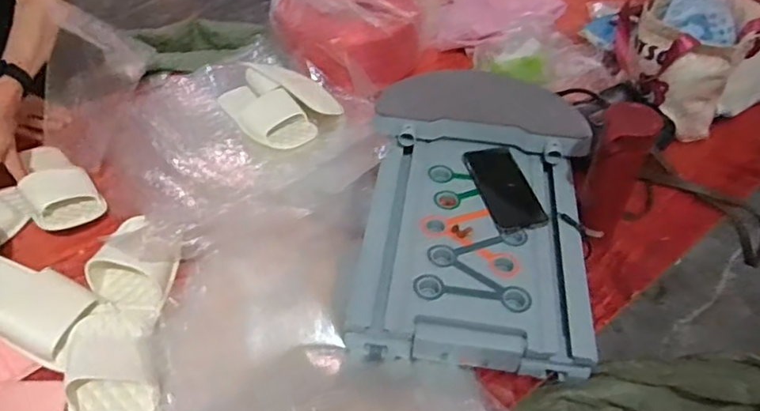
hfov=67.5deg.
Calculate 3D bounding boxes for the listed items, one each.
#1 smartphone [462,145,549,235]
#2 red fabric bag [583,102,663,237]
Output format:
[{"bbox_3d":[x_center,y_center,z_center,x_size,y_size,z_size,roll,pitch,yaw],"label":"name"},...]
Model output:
[{"bbox_3d":[0.186,-0.032,0.848,0.083,0.015,0.163,-9,47,-11],"label":"smartphone"},{"bbox_3d":[0.320,-0.042,0.782,0.071,0.203,0.052,24,49,19],"label":"red fabric bag"}]

